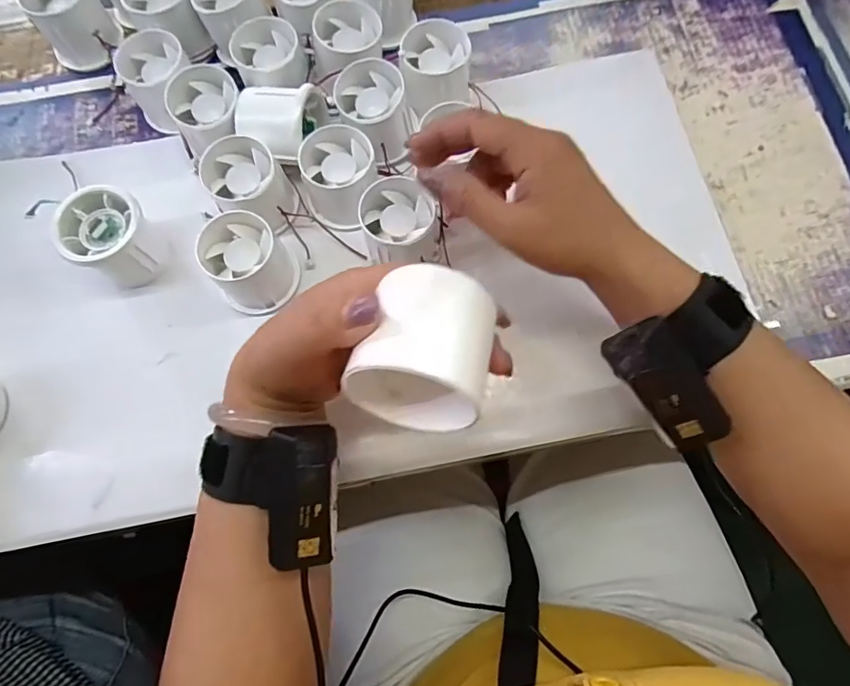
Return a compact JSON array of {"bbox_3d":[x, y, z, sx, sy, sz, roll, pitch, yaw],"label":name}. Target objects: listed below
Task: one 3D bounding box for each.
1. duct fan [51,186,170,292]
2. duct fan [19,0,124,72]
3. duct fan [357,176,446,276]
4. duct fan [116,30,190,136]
[{"bbox_3d":[-0.216,-0.074,0.346,0.055,0.046,0.052,0,74,2],"label":"duct fan"},{"bbox_3d":[-0.290,-0.263,0.408,0.057,0.049,0.064,-42,77,-9],"label":"duct fan"},{"bbox_3d":[-0.016,-0.078,0.347,0.052,0.046,0.059,-15,75,-2],"label":"duct fan"},{"bbox_3d":[-0.202,-0.203,0.383,0.049,0.047,0.053,0,74,2],"label":"duct fan"}]

